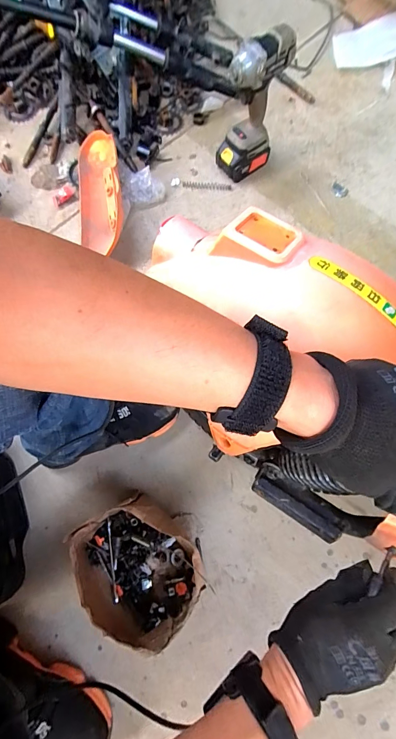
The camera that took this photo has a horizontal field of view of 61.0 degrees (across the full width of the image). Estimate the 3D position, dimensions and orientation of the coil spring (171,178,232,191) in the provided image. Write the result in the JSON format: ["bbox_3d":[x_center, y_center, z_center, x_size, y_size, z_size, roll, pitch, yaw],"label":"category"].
[{"bbox_3d":[0.008,-0.440,0.803,0.142,0.012,0.018,6,74,1],"label":"coil spring"}]

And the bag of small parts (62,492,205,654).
[{"bbox_3d":[-0.096,0.322,0.546,0.186,0.094,0.199,-26,76,-8],"label":"bag of small parts"}]

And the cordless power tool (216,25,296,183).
[{"bbox_3d":[0.111,-0.533,0.703,0.098,0.249,0.113,29,76,7],"label":"cordless power tool"}]

